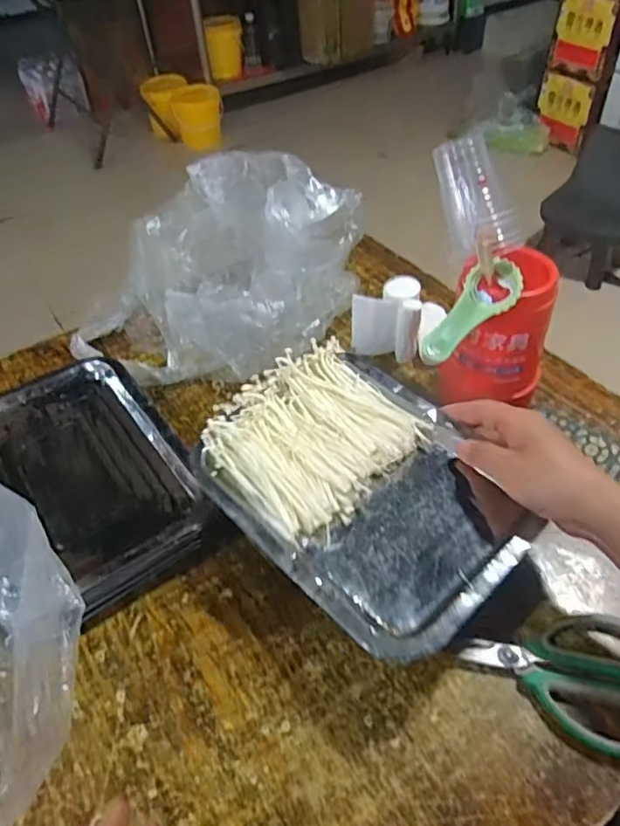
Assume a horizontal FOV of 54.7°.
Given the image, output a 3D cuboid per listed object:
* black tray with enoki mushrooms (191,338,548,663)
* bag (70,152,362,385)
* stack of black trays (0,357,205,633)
[{"bbox_3d":[0.040,0.053,0.475,0.185,0.039,0.255,-38,60,-22],"label":"black tray with enoki mushrooms"},{"bbox_3d":[-0.096,-0.186,0.703,0.295,0.143,0.318,5,48,9],"label":"bag"},{"bbox_3d":[-0.200,0.050,0.544,0.149,0.036,0.245,-28,51,-22],"label":"stack of black trays"}]

